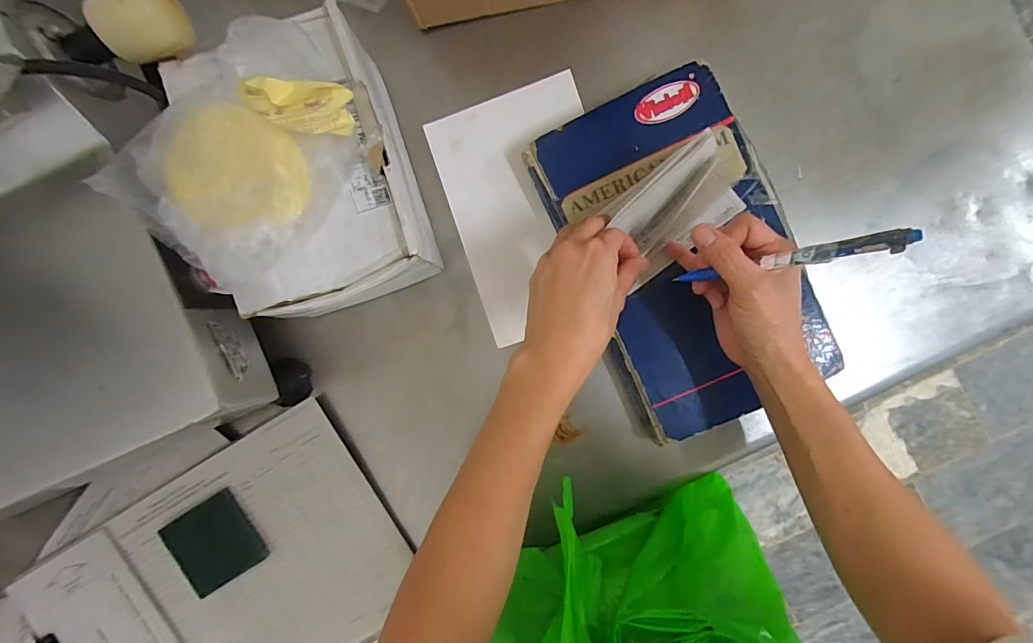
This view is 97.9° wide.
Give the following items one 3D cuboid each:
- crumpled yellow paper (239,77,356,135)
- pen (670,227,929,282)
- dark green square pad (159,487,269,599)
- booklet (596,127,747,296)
[{"bbox_3d":[-0.139,-0.137,0.286,0.067,0.041,0.027,10,91,3],"label":"crumpled yellow paper"},{"bbox_3d":[0.172,-0.039,0.286,0.134,0.006,0.012,-10,92,27],"label":"pen"},{"bbox_3d":[-0.283,0.207,0.418,0.084,0.008,0.075,-32,89,6],"label":"dark green square pad"},{"bbox_3d":[0.121,-0.085,0.335,0.093,0.059,0.069,-38,89,6],"label":"booklet"}]

